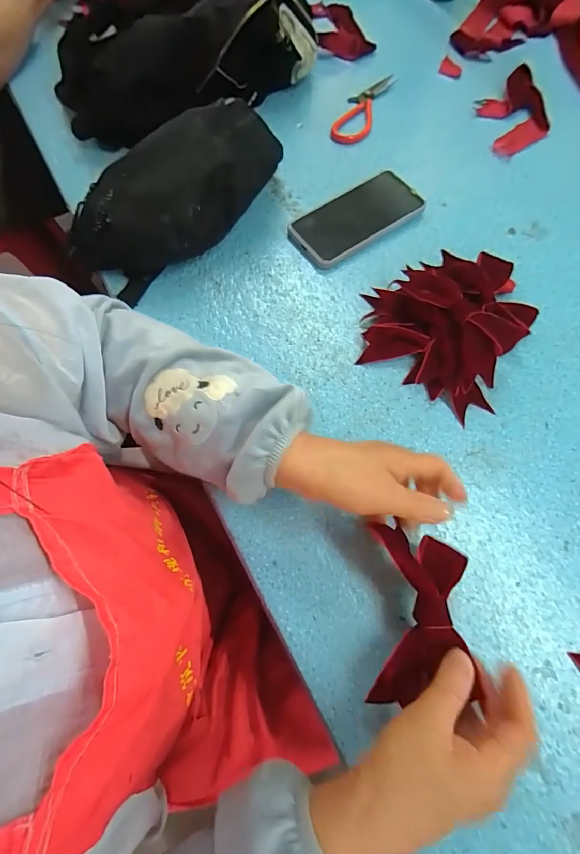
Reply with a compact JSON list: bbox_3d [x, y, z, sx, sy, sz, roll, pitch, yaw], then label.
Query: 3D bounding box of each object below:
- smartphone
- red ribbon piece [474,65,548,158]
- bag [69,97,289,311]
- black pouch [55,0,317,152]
[{"bbox_3d":[0.081,-0.259,0.470,0.157,0.011,0.082,-33,72,-8],"label":"smartphone"},{"bbox_3d":[0.321,-0.452,0.546,0.091,0.017,0.160,-3,70,-1],"label":"red ribbon piece"},{"bbox_3d":[-0.109,-0.257,0.429,0.119,0.091,0.256,41,75,13],"label":"bag"},{"bbox_3d":[-0.140,-0.509,0.513,0.355,0.108,0.170,-20,71,-8],"label":"black pouch"}]

